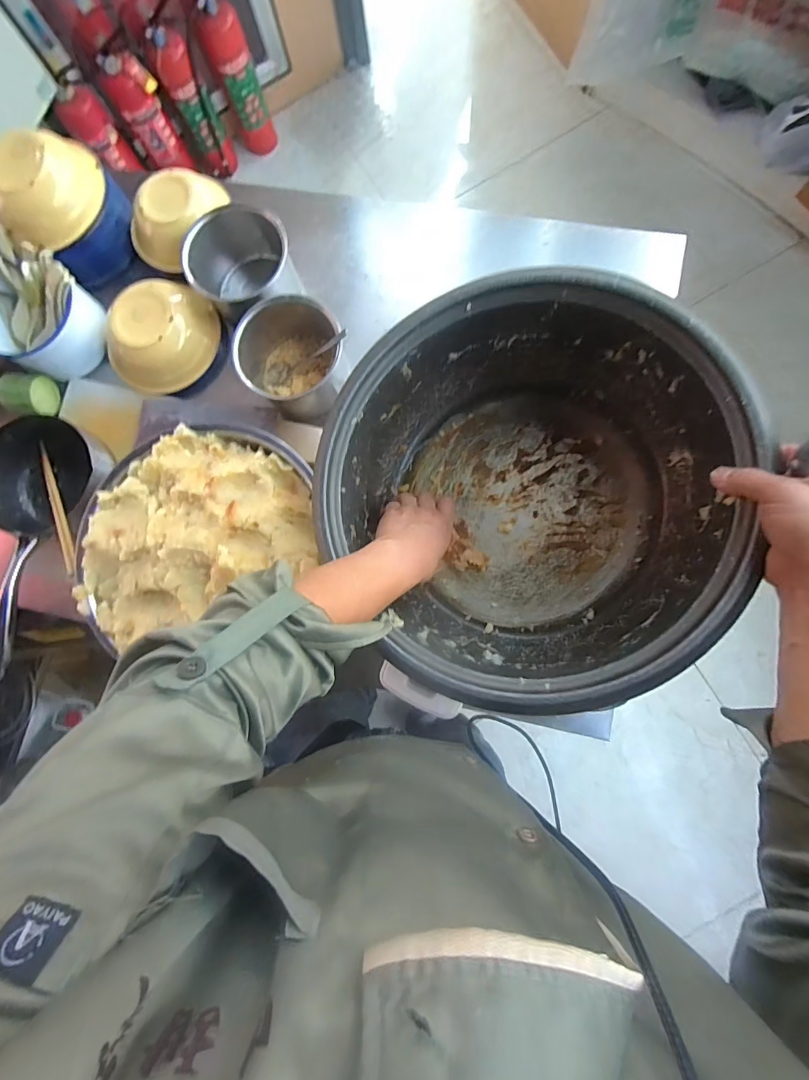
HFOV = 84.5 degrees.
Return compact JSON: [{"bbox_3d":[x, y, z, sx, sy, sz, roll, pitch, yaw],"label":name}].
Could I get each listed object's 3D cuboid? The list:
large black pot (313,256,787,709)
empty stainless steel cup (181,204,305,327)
[{"bbox_3d":[0.123,-0.049,0.495,0.385,0.208,0.403,-30,82,0],"label":"large black pot"},{"bbox_3d":[-0.246,-0.428,0.703,0.143,0.125,0.140,-1,83,4],"label":"empty stainless steel cup"}]

